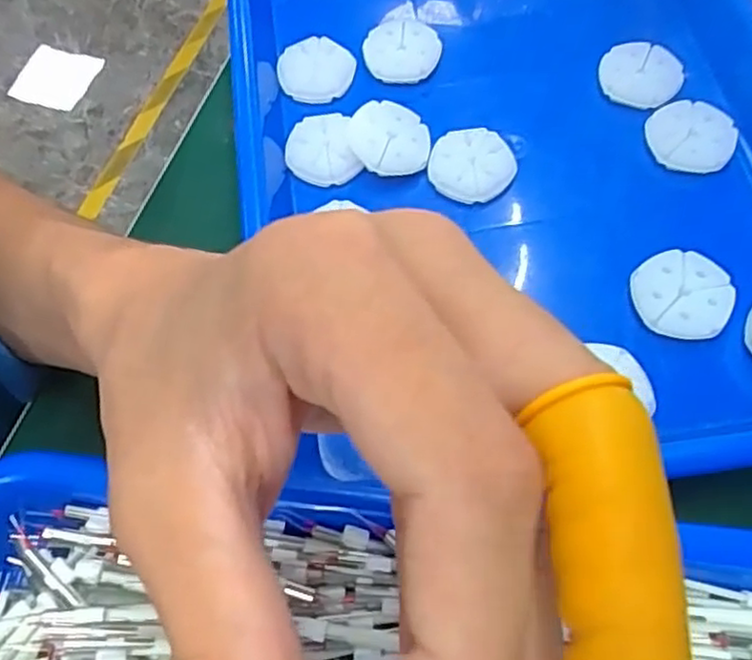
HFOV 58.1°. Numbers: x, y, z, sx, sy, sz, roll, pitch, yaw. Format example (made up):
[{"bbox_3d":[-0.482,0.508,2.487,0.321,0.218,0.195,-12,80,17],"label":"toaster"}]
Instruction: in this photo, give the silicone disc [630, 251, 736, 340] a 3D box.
[{"bbox_3d":[0.119,-0.014,0.265,0.037,0.007,0.034,-1,63,2],"label":"silicone disc"}]

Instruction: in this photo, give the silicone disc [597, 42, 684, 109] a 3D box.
[{"bbox_3d":[0.125,-0.120,0.319,0.037,0.004,0.031,35,84,19],"label":"silicone disc"}]

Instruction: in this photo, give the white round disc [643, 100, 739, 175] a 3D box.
[{"bbox_3d":[0.140,-0.087,0.299,0.036,0.005,0.033,12,64,8],"label":"white round disc"}]

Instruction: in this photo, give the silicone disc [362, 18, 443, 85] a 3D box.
[{"bbox_3d":[0.013,-0.140,0.340,0.038,0.032,0.007,7,50,-2],"label":"silicone disc"}]

